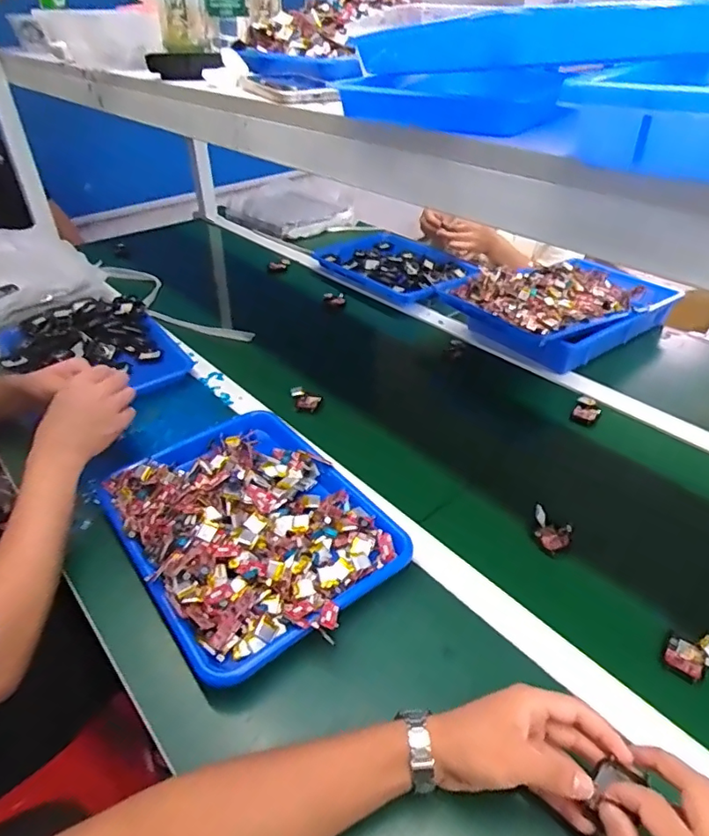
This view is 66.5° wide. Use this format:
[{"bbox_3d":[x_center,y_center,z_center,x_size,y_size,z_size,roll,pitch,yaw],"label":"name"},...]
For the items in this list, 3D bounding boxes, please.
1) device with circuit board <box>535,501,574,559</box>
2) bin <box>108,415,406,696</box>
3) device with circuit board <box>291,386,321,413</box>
[{"bbox_3d":[0.226,0.132,0.629,0.050,0.027,0.041,28,46,32],"label":"device with circuit board"},{"bbox_3d":[-0.124,0.102,0.625,0.256,0.072,0.338,-25,43,-28],"label":"bin"},{"bbox_3d":[-0.076,-0.030,0.856,0.045,0.021,0.046,-5,37,-5],"label":"device with circuit board"}]

